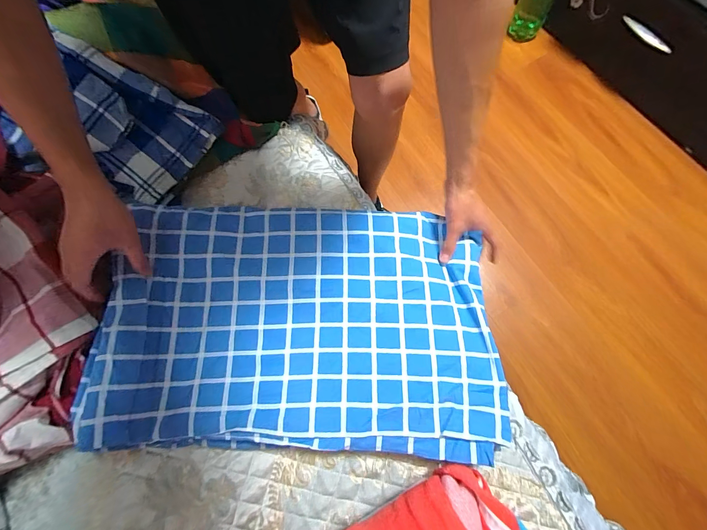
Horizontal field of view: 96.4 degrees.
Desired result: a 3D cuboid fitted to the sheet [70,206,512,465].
[{"bbox_3d":[-0.065,0.059,0.437,0.515,0.087,0.337,2,72,3],"label":"sheet"}]

